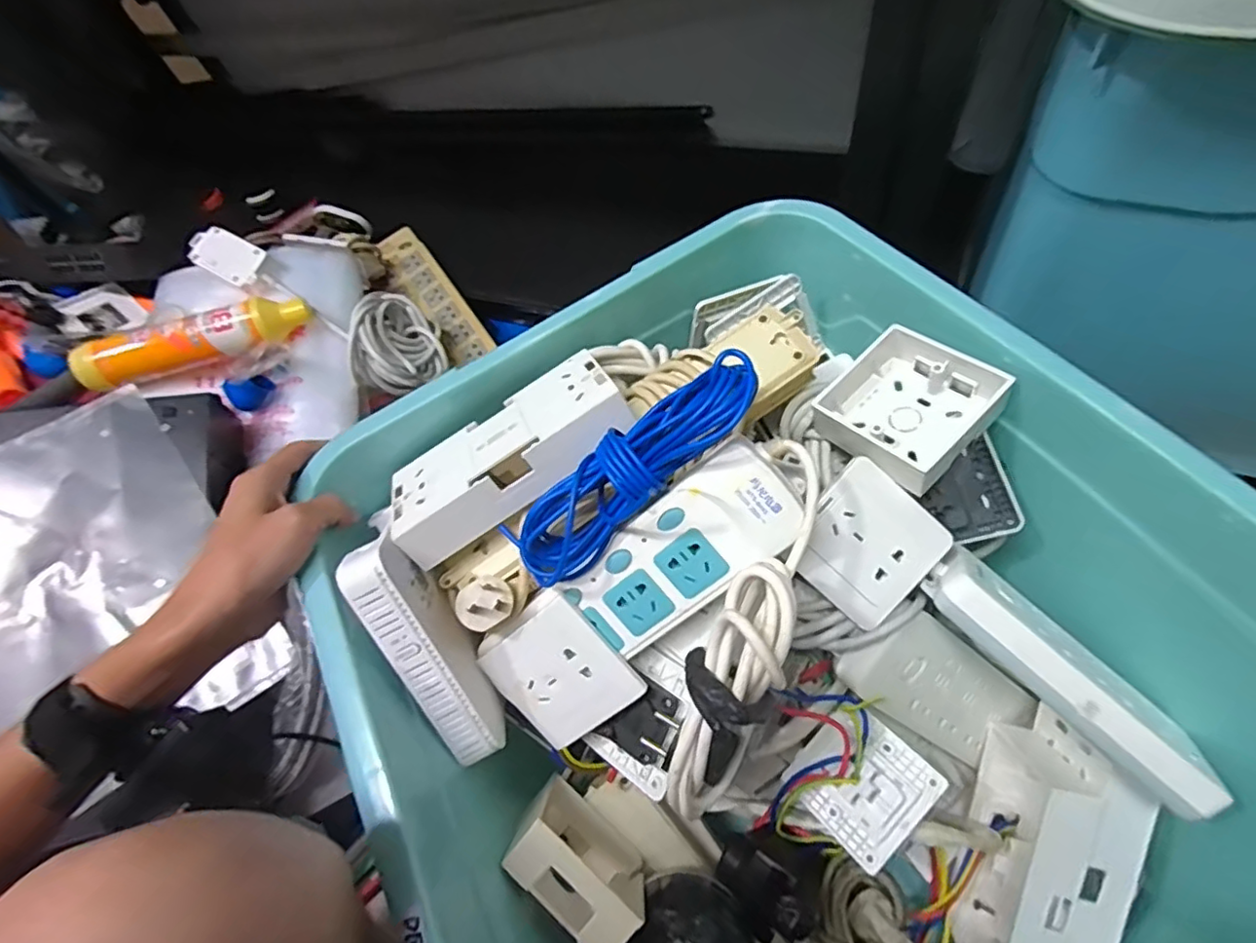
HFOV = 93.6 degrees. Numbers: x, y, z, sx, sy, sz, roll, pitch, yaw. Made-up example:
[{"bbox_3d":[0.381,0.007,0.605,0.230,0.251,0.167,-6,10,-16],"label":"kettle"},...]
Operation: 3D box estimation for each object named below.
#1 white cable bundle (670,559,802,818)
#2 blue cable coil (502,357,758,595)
[{"bbox_3d":[0.057,0.127,0.338,0.048,0.054,0.155,18,104,11],"label":"white cable bundle"},{"bbox_3d":[-0.001,-0.001,0.360,0.186,0.037,0.044,-43,63,13],"label":"blue cable coil"}]

